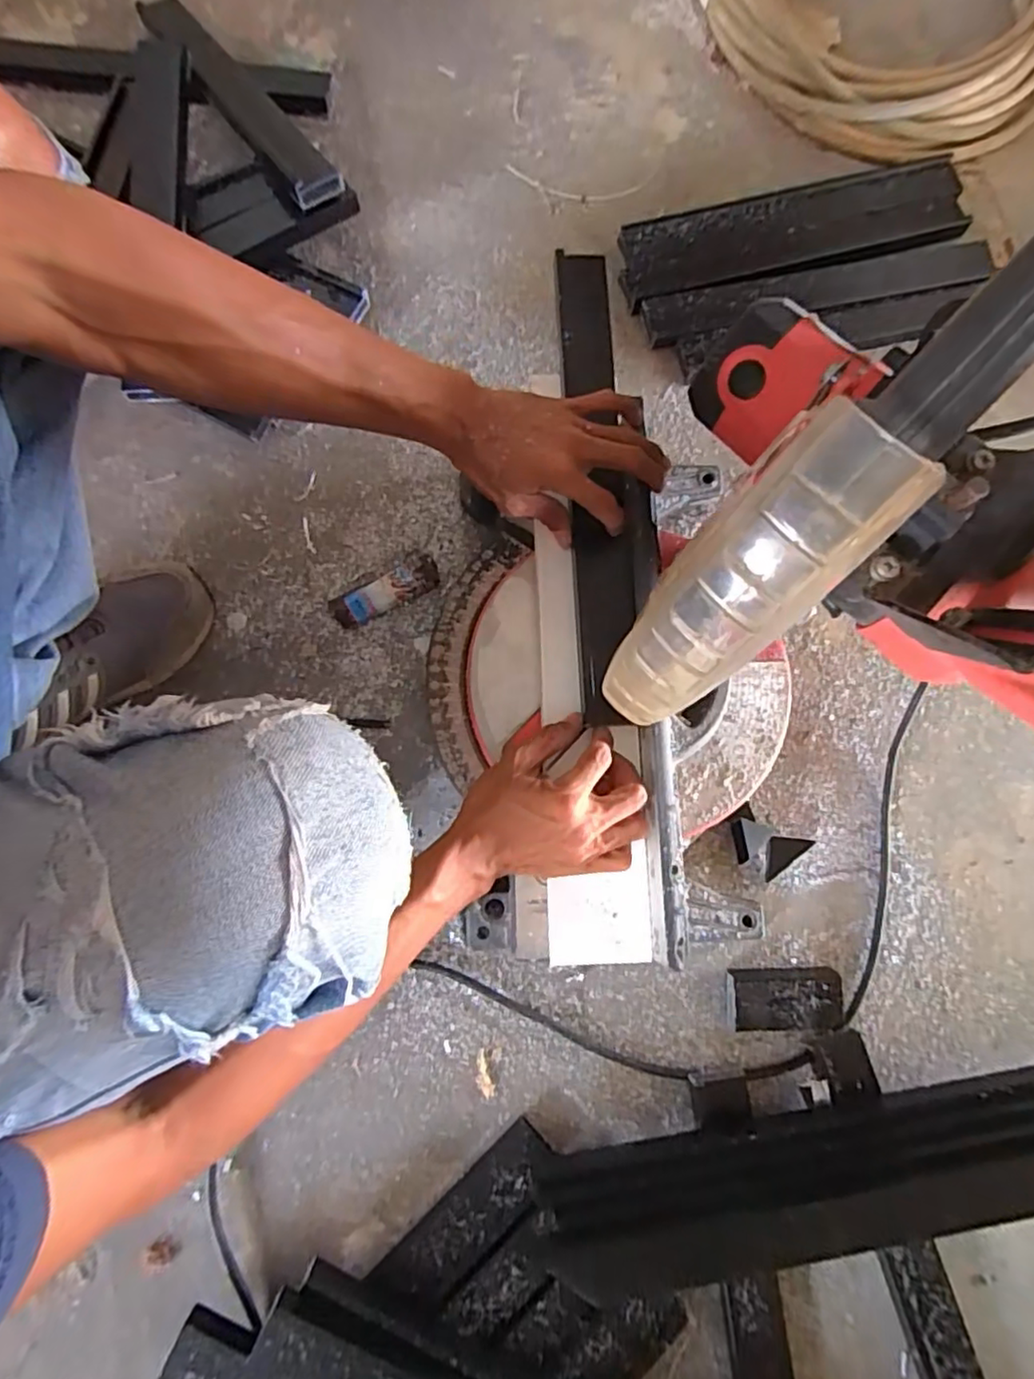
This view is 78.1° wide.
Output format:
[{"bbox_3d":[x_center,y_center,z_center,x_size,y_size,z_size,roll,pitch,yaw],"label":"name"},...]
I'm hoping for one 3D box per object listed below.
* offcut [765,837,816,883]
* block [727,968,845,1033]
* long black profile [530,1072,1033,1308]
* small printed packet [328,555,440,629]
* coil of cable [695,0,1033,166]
[{"bbox_3d":[0.237,0.145,0.574,0.051,0.013,0.026,-40,77,2],"label":"offcut"},{"bbox_3d":[0.234,0.271,0.553,0.093,0.021,0.052,-2,80,-2],"label":"block"},{"bbox_3d":[0.244,0.371,0.484,0.460,0.059,0.074,-8,80,-4],"label":"long black profile"},{"bbox_3d":[-0.126,-0.092,0.612,0.107,0.015,0.034,-26,82,-6],"label":"small printed packet"},{"bbox_3d":[0.424,-0.828,0.744,0.404,0.063,0.444,0,80,-1],"label":"coil of cable"}]

